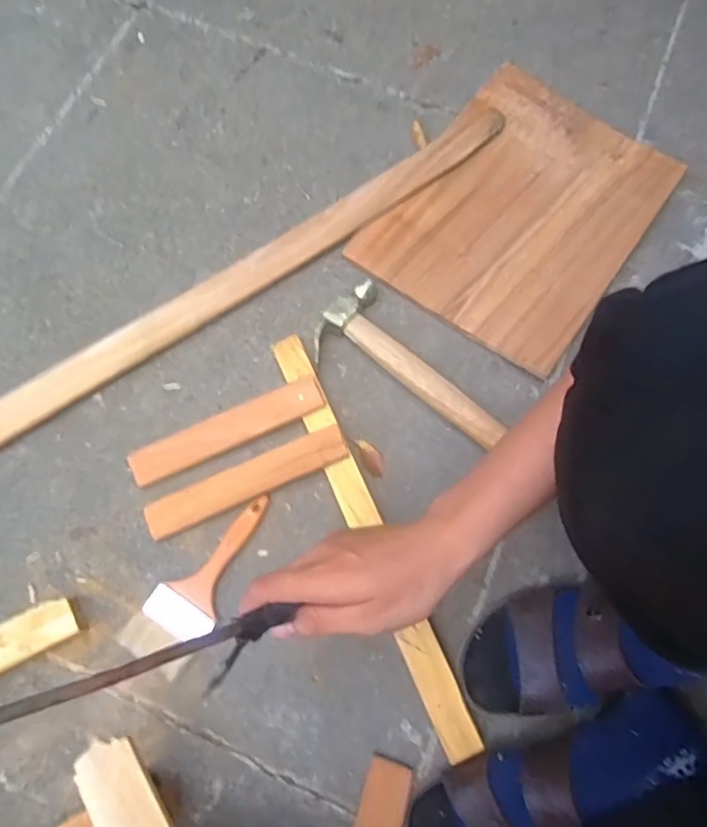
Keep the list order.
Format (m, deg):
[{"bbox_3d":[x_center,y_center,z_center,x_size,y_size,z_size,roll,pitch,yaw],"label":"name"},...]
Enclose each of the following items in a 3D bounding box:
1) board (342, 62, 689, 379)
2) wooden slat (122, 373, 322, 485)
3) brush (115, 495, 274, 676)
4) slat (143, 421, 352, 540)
[{"bbox_3d":[0.209,-0.253,0.711,0.269,0.019,0.361,35,73,10],"label":"board"},{"bbox_3d":[-0.130,0.017,0.597,0.207,0.008,0.037,-24,73,-4],"label":"wooden slat"},{"bbox_3d":[-0.143,0.166,0.575,0.067,0.008,0.186,37,75,15],"label":"brush"},{"bbox_3d":[-0.108,0.068,0.592,0.211,0.007,0.039,-23,75,-3],"label":"slat"}]

